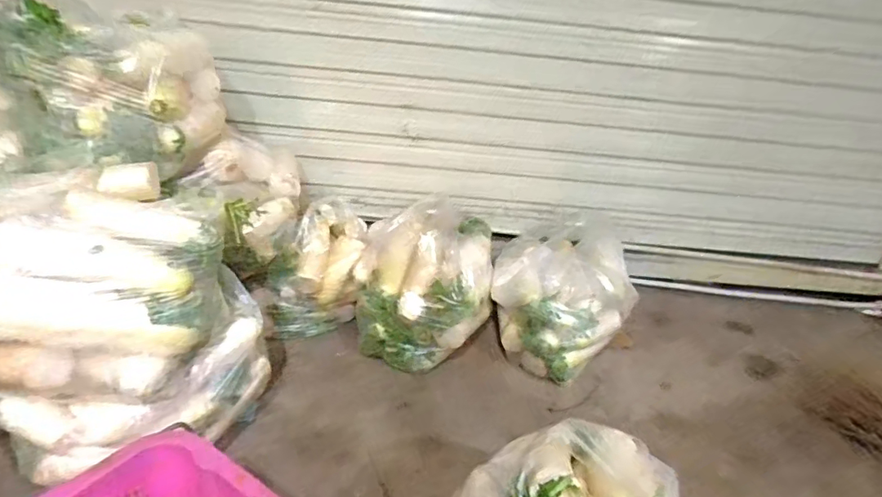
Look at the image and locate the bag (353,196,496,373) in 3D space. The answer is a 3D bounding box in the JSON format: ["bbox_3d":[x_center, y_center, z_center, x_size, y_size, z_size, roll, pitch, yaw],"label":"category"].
[{"bbox_3d":[-0.039,0.086,1.449,0.367,0.366,0.343,8,26,4],"label":"bag"}]

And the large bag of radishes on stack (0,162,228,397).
[{"bbox_3d":[-0.622,0.040,0.885,0.437,0.275,0.295,1,27,-11],"label":"large bag of radishes on stack"}]

